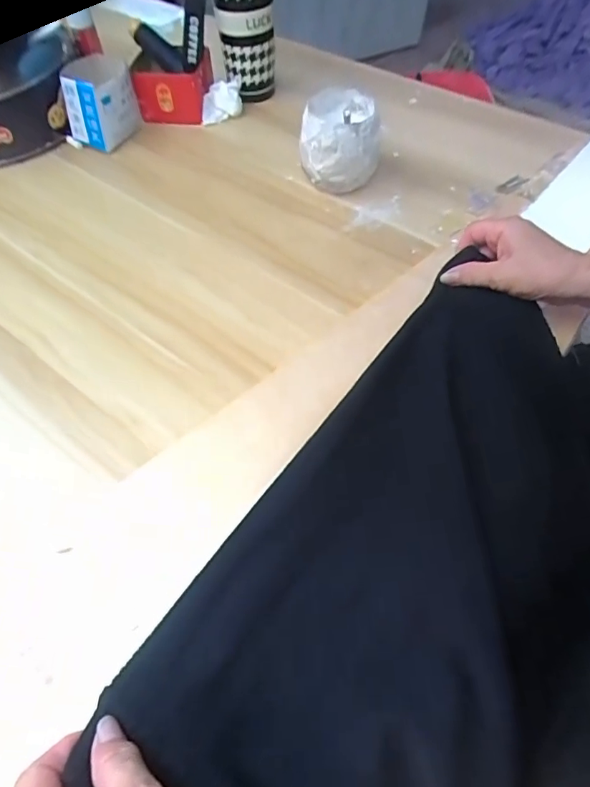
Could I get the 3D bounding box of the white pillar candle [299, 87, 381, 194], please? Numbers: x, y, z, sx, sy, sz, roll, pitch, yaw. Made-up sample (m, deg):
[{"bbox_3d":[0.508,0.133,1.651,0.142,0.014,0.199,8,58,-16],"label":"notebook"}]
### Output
[{"bbox_3d":[0.054,-0.285,0.552,0.085,0.085,0.097,3,55,5],"label":"white pillar candle"}]

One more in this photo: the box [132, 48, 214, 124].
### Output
[{"bbox_3d":[-0.163,-0.428,0.669,0.097,0.068,0.092,-1,55,3],"label":"box"}]

